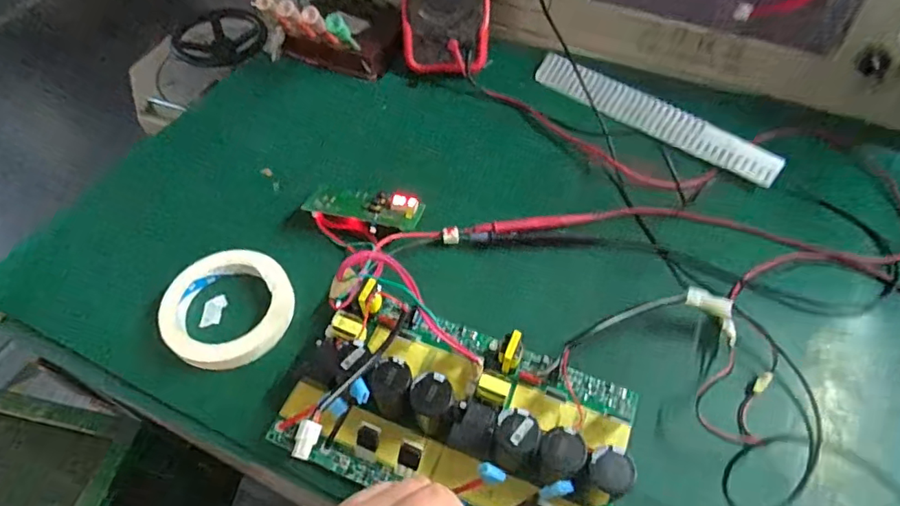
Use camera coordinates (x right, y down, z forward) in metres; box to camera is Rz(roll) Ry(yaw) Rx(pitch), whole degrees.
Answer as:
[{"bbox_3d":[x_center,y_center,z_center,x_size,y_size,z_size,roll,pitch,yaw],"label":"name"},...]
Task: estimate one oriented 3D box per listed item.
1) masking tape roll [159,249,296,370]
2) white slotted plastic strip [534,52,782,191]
[{"bbox_3d":[-0.184,0.045,0.440,0.103,0.019,0.101,0,53,0],"label":"masking tape roll"},{"bbox_3d":[0.217,-0.152,0.579,0.279,0.023,0.039,33,60,22],"label":"white slotted plastic strip"}]

